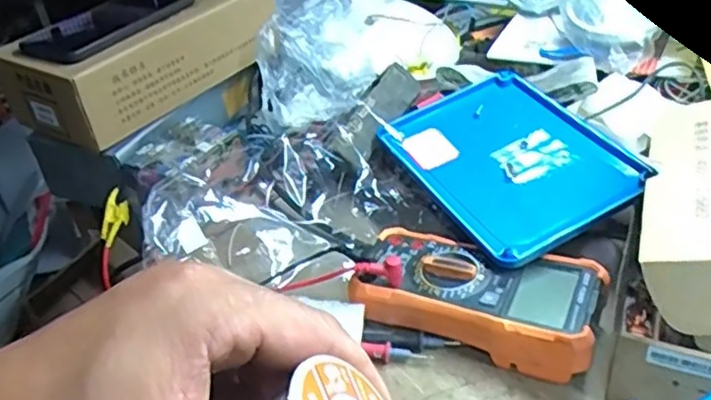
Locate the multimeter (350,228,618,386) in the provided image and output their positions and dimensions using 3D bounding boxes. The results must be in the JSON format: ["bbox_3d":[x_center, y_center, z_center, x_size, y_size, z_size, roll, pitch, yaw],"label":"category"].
[{"bbox_3d":[0.086,0.073,0.485,0.172,0.054,0.084,10,38,22],"label":"multimeter"}]

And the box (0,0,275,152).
[{"bbox_3d":[-0.200,-0.140,0.668,0.122,0.095,0.240,20,44,33],"label":"box"}]

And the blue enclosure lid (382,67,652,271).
[{"bbox_3d":[0.130,-0.037,0.555,0.159,0.014,0.192,-27,49,-17],"label":"blue enclosure lid"}]

